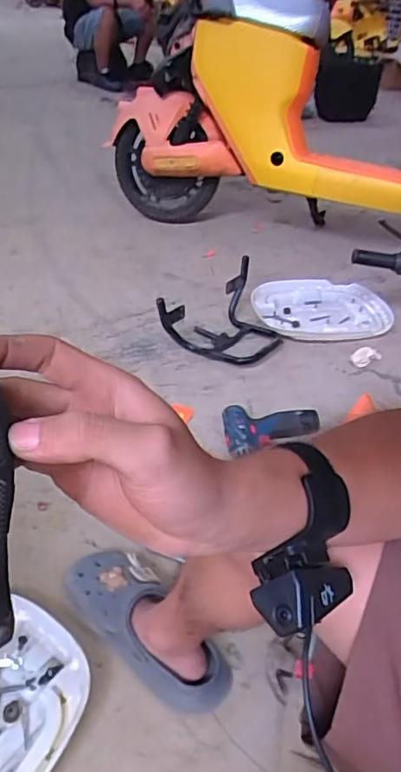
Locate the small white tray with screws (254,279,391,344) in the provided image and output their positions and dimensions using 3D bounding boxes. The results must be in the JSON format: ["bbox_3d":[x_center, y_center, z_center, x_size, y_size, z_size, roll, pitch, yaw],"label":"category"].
[{"bbox_3d":[0.348,-0.215,1.525,0.393,0.043,0.301,-7,39,-16],"label":"small white tray with screws"}]

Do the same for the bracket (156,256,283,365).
[{"bbox_3d":[0.062,-0.190,1.376,0.290,0.141,0.302,8,38,3],"label":"bracket"}]

